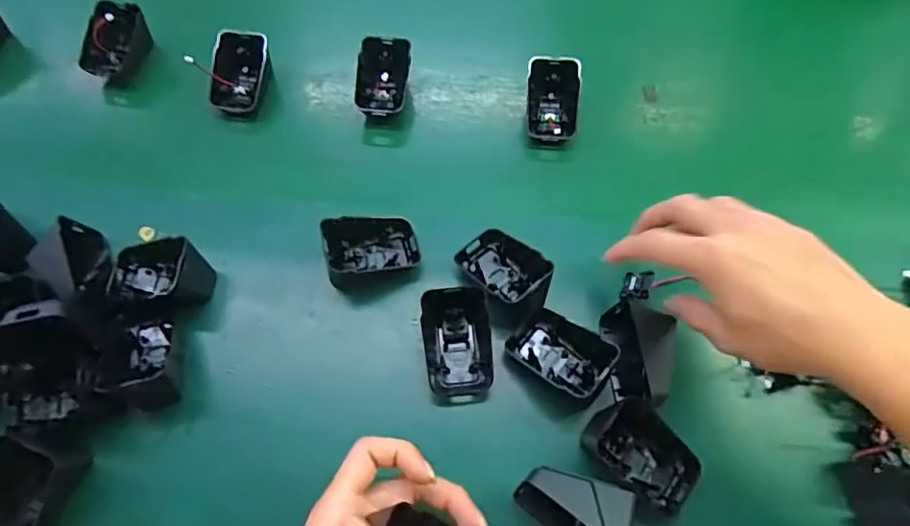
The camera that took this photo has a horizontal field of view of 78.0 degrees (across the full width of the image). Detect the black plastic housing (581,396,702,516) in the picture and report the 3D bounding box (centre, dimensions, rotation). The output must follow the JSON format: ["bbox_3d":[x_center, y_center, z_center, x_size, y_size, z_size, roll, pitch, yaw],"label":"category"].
[{"bbox_3d":[0.118,0.121,0.351,0.071,0.040,0.049,37,68,17],"label":"black plastic housing"}]

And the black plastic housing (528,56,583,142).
[{"bbox_3d":[0.083,-0.139,0.477,0.046,0.037,0.058,5,62,2],"label":"black plastic housing"}]

